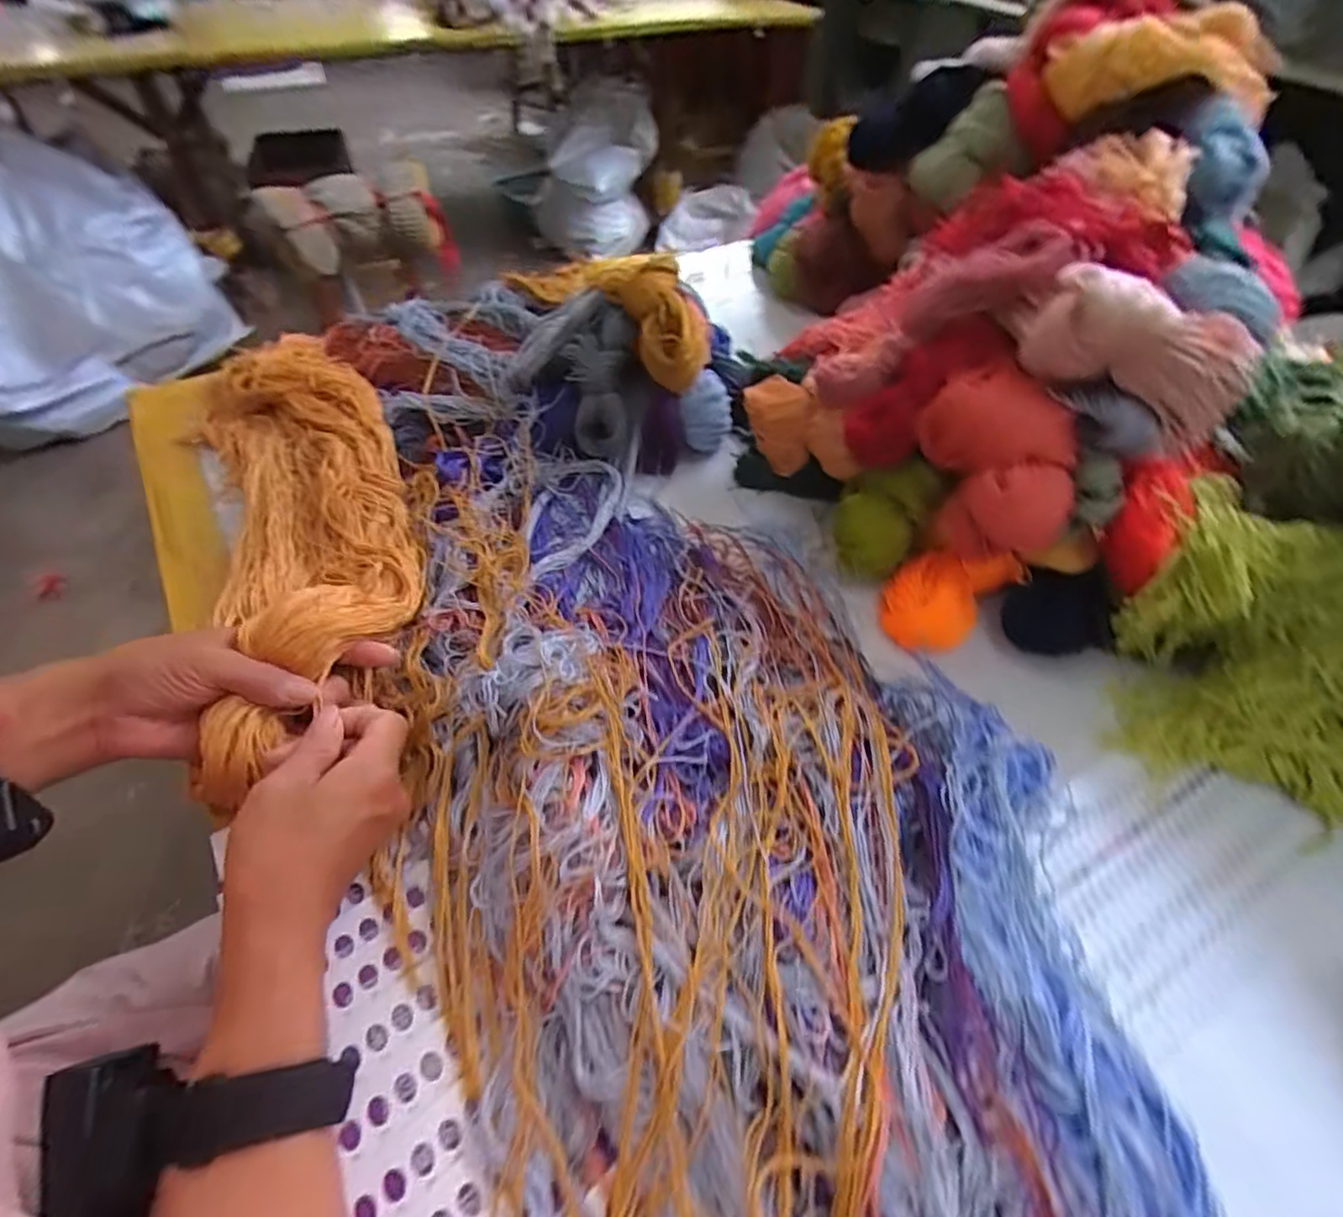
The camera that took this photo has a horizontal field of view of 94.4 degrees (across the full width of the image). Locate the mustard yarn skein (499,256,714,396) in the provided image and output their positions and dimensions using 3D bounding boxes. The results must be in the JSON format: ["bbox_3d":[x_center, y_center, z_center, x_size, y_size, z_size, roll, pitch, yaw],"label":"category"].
[{"bbox_3d":[-0.075,-0.313,0.627,0.081,0.097,0.403,-21,40,-18],"label":"mustard yarn skein"}]

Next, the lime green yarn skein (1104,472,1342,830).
[{"bbox_3d":[0.419,0.027,0.410,0.229,0.112,0.192,14,54,8],"label":"lime green yarn skein"}]

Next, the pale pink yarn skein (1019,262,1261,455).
[{"bbox_3d":[0.283,-0.158,0.381,0.123,0.062,0.050,35,59,23],"label":"pale pink yarn skein"}]

